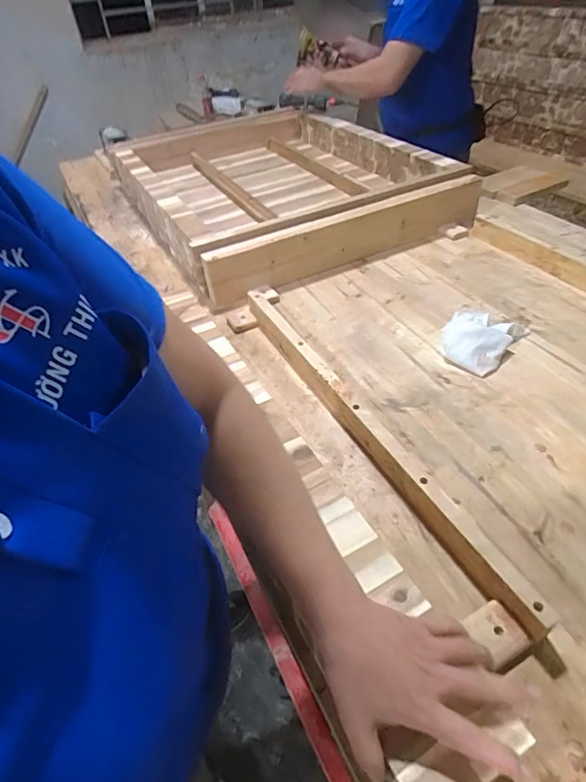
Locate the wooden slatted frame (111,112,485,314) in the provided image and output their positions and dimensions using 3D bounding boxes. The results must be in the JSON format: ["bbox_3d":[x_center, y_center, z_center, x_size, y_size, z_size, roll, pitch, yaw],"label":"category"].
[{"bbox_3d":[-0.076,-0.584,1.282,0.674,0.128,0.930,-24,47,-18],"label":"wooden slatted frame"}]

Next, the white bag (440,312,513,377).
[{"bbox_3d":[0.311,-0.093,0.799,0.115,0.037,0.133,28,53,30],"label":"white bag"}]

